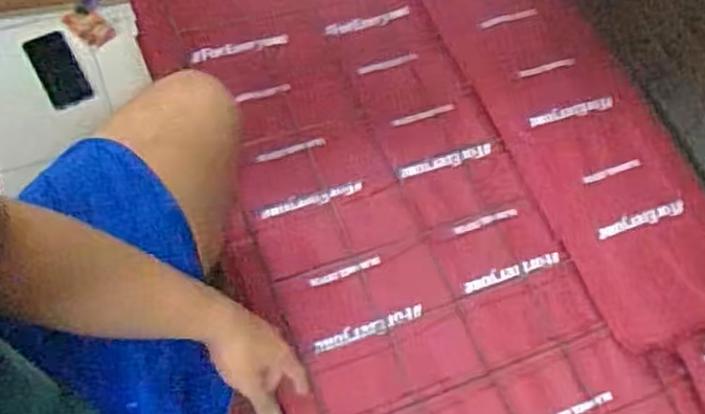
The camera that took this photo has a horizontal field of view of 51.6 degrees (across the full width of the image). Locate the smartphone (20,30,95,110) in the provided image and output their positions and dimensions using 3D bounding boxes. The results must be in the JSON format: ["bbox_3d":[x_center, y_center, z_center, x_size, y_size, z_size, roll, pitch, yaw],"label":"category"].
[{"bbox_3d":[-0.544,-0.253,1.351,0.075,0.011,0.137,-27,93,-5],"label":"smartphone"}]

